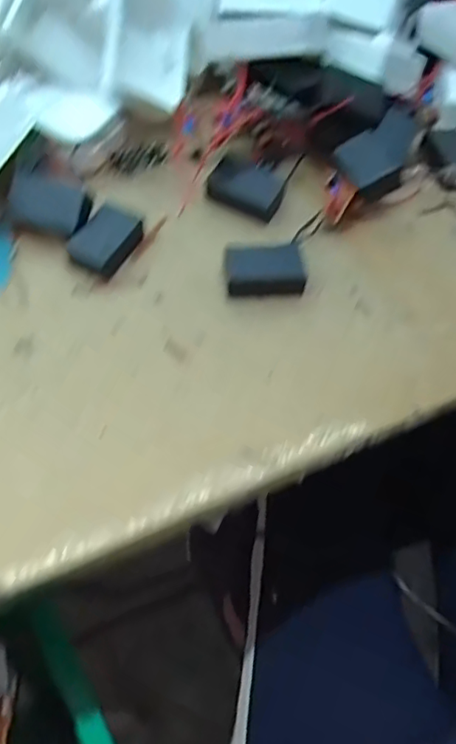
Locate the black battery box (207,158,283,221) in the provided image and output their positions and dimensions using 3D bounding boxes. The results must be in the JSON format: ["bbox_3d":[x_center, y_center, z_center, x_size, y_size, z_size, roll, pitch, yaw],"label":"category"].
[{"bbox_3d":[0.013,-0.126,0.398,0.049,0.015,0.032,26,60,11],"label":"black battery box"}]

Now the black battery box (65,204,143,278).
[{"bbox_3d":[-0.077,-0.083,0.366,0.034,0.014,0.046,23,59,10],"label":"black battery box"}]

